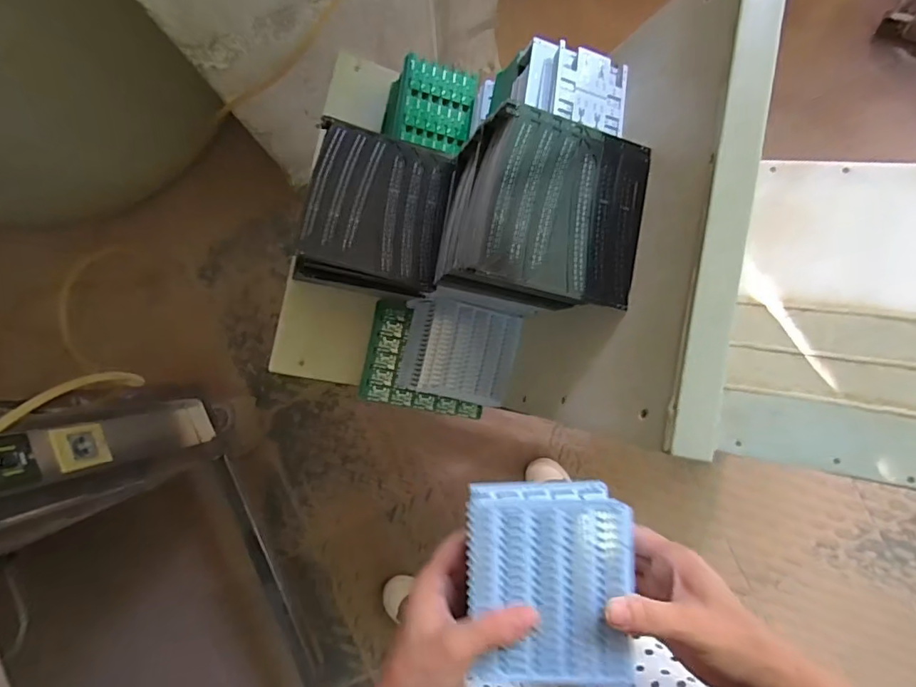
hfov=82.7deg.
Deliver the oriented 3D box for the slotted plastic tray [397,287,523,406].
[{"bbox_3d":[0.002,0.009,0.667,0.132,0.076,0.138,13,84,-14],"label":"slotted plastic tray"}]

